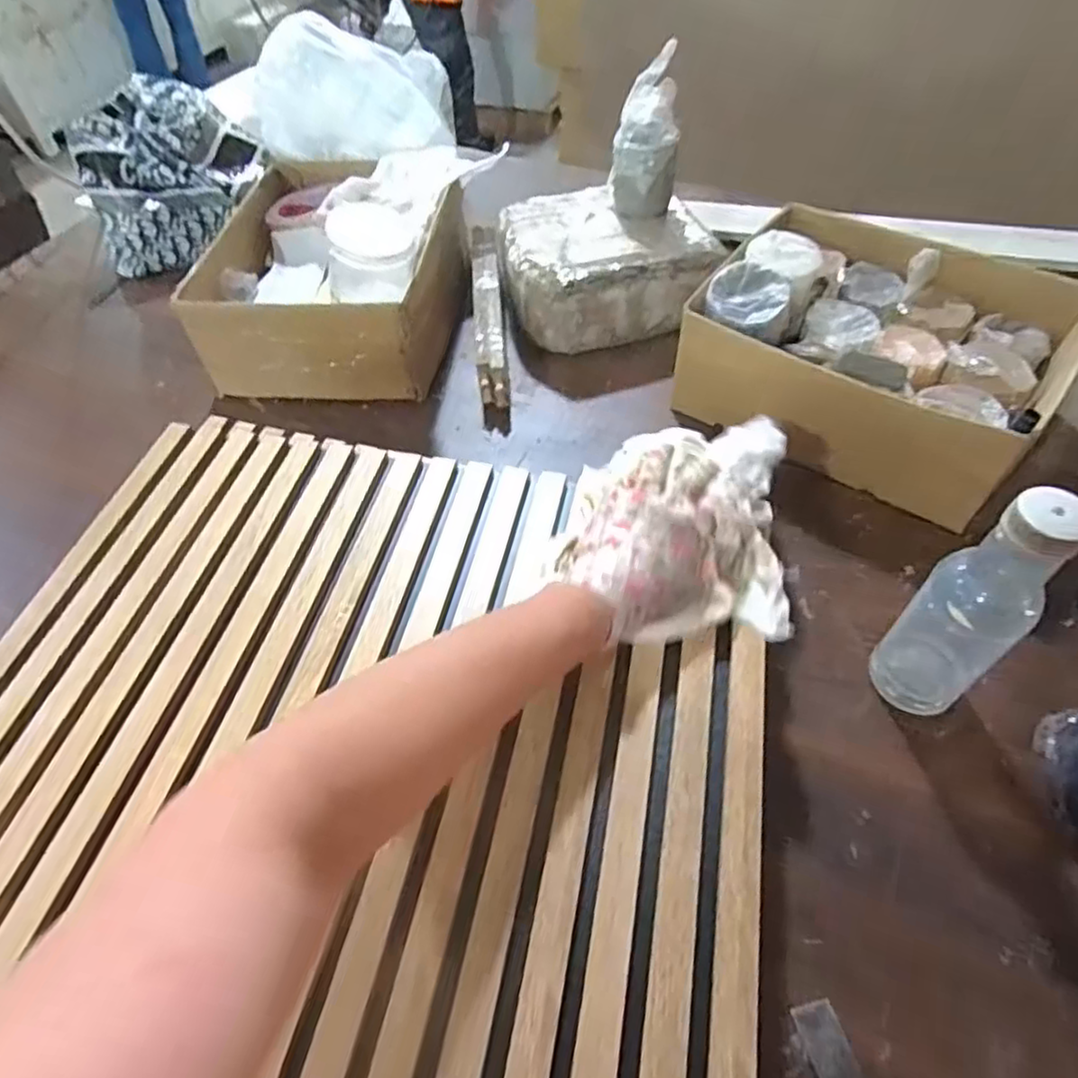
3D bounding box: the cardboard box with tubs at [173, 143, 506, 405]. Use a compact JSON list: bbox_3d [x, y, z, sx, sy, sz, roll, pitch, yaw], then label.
[{"bbox_3d":[-0.228,-0.325,0.783,0.257,0.162,0.335,4,52,6],"label":"cardboard box with tubs"}]

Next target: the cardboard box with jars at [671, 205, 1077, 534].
[{"bbox_3d":[0.325,-0.194,0.655,0.297,0.121,0.259,31,60,24],"label":"cardboard box with jars"}]

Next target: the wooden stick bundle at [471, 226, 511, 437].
[{"bbox_3d":[-0.059,-0.267,0.796,0.033,0.054,0.323,-5,52,-1],"label":"wooden stick bundle"}]

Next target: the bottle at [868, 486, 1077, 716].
[{"bbox_3d":[0.290,0.051,0.452,0.060,0.211,0.053,-12,52,-4],"label":"bottle"}]

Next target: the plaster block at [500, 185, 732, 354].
[{"bbox_3d":[0.074,-0.322,0.792,0.232,0.097,0.174,-12,52,-6],"label":"plaster block"}]

